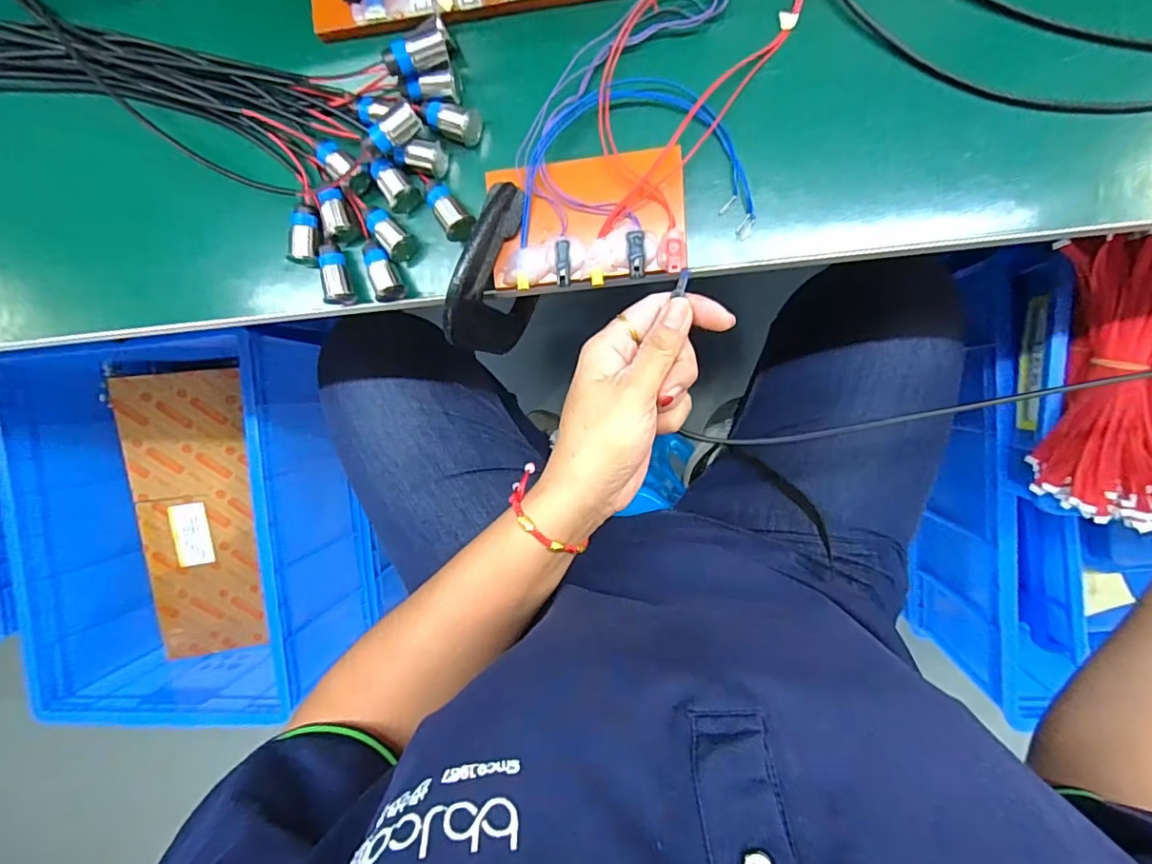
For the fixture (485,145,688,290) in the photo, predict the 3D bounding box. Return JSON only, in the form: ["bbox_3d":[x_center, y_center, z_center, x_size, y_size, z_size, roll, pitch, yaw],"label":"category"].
[{"bbox_3d":[0.006,-0.125,0.323,0.114,0.017,0.072,-6,94,9],"label":"fixture"}]

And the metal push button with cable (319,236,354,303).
[{"bbox_3d":[-0.155,-0.103,0.345,0.014,0.012,0.040,-12,93,9],"label":"metal push button with cable"}]

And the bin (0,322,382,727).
[{"bbox_3d":[-0.580,0.126,0.809,0.413,0.175,0.516,-3,95,9],"label":"bin"}]

